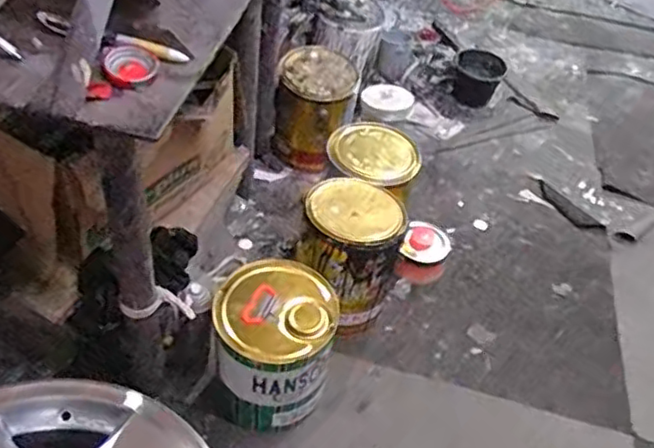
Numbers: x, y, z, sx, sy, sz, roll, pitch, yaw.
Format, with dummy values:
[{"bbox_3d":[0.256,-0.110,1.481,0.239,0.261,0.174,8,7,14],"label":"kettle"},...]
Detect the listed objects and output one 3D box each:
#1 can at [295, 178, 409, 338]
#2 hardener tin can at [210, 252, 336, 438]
[{"bbox_3d":[0.034,0.065,1.066,0.155,0.230,0.166,4,44,-4],"label":"can"},{"bbox_3d":[-0.079,0.186,0.936,0.164,0.213,0.165,7,43,-1],"label":"hardener tin can"}]

